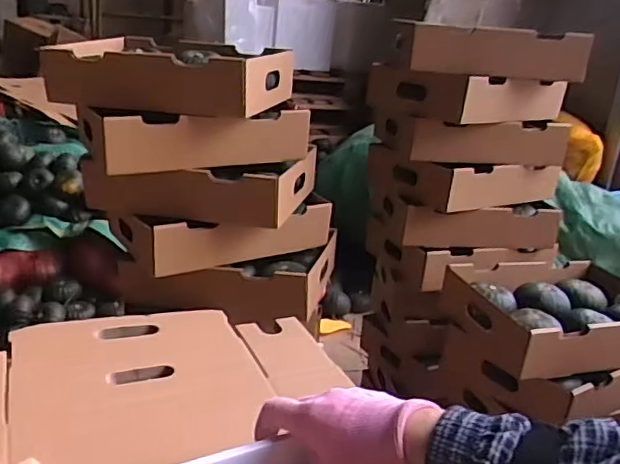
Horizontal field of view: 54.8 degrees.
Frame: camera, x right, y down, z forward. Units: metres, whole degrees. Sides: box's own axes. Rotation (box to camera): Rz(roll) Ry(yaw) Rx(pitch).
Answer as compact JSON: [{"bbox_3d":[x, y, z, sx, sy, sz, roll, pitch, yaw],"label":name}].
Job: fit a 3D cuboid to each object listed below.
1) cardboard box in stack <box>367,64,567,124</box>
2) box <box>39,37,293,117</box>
[{"bbox_3d":[0.307,-0.286,1.225,0.306,0.084,0.264,-8,25,-35],"label":"cardboard box in stack"},{"bbox_3d":[-0.220,-0.264,1.002,0.343,0.091,0.242,13,21,16],"label":"box"}]

